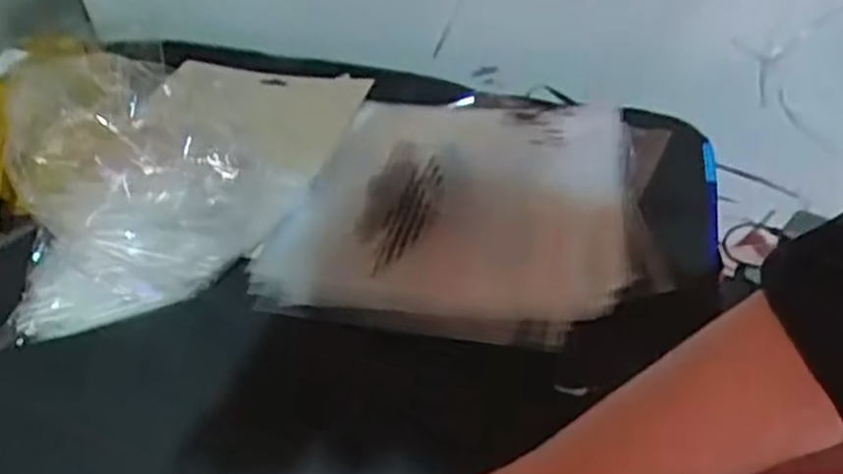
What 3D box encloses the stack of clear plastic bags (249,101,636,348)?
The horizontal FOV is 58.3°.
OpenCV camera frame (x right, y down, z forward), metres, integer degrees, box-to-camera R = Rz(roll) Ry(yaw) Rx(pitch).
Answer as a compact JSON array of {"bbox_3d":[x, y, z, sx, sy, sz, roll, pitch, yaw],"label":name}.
[{"bbox_3d":[0.026,-0.026,0.551,0.240,0.028,0.244,5,42,15],"label":"stack of clear plastic bags"}]

